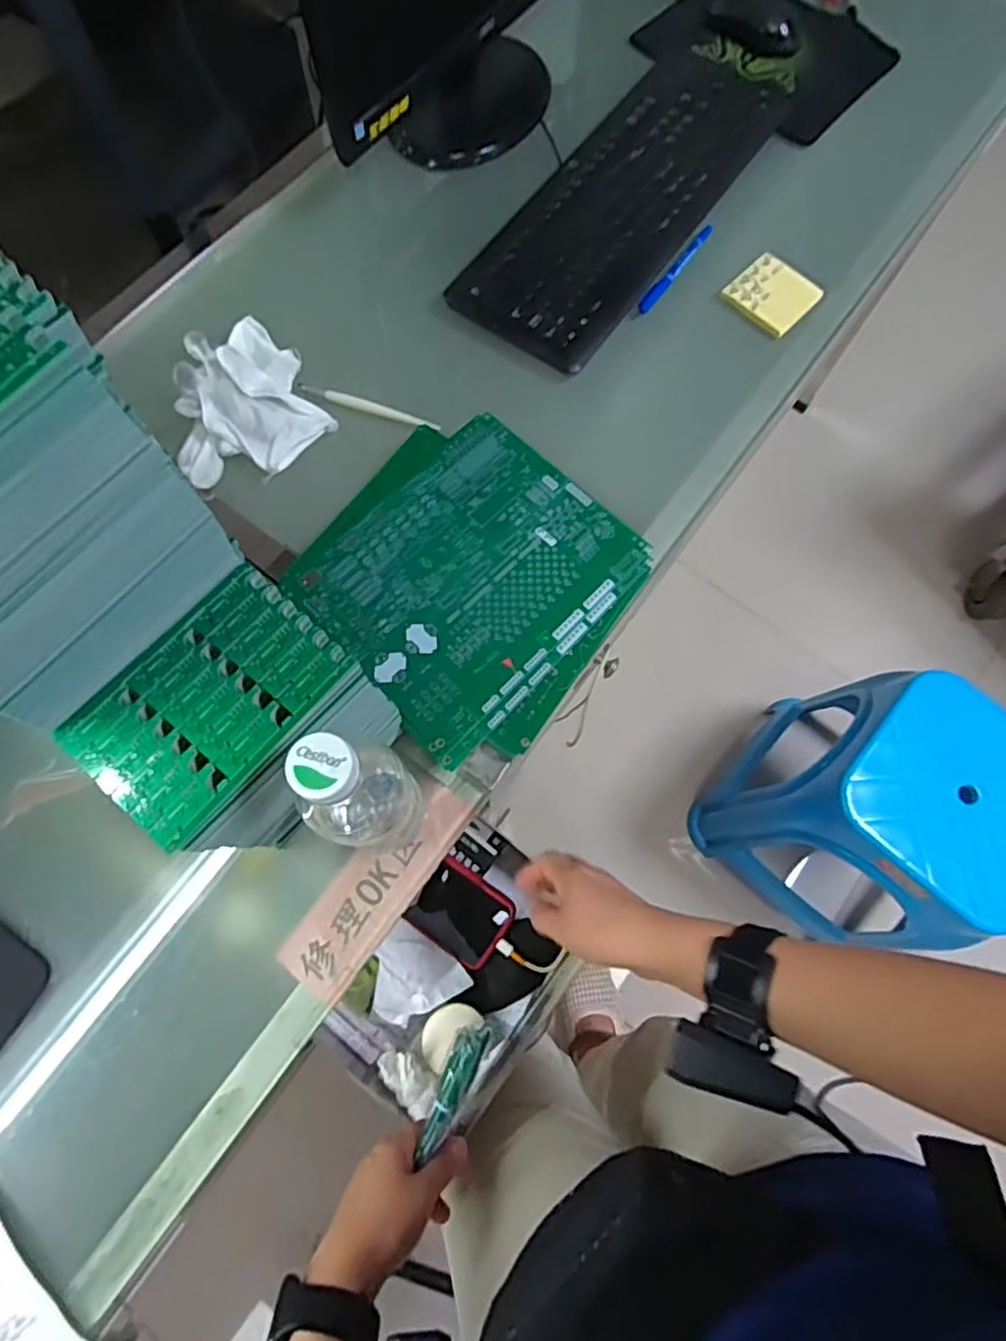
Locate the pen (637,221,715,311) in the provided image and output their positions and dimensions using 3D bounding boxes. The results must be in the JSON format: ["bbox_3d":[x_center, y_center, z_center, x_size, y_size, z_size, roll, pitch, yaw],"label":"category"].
[{"bbox_3d":[0.183,-0.418,0.692,0.012,0.016,0.135,36,76,9],"label":"pen"}]

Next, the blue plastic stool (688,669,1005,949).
[{"bbox_3d":[0.567,0.221,1.058,0.327,0.430,0.326,-43,79,-13],"label":"blue plastic stool"}]

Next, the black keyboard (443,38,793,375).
[{"bbox_3d":[0.145,-0.522,0.707,0.161,0.021,0.492,34,75,8],"label":"black keyboard"}]

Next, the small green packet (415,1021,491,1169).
[{"bbox_3d":[-0.036,0.297,0.475,0.023,0.022,0.087,25,70,6],"label":"small green packet"}]

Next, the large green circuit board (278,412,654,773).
[{"bbox_3d":[-0.027,-0.080,0.566,0.250,0.013,0.247,43,77,10],"label":"large green circuit board"}]

